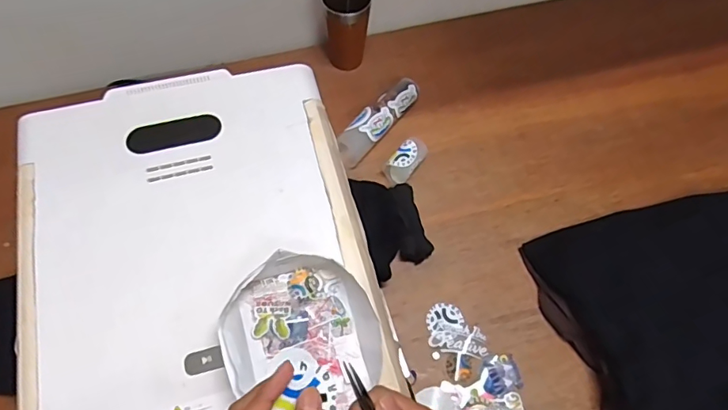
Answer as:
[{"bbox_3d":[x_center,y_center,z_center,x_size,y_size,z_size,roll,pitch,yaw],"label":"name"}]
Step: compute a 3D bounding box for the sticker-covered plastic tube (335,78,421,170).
[{"bbox_3d":[0.023,-0.143,0.864,0.056,0.055,0.196,36,68,13],"label":"sticker-covered plastic tube"}]

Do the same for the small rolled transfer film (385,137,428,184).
[{"bbox_3d":[0.071,-0.076,0.825,0.044,0.039,0.080,39,68,14],"label":"small rolled transfer film"}]

